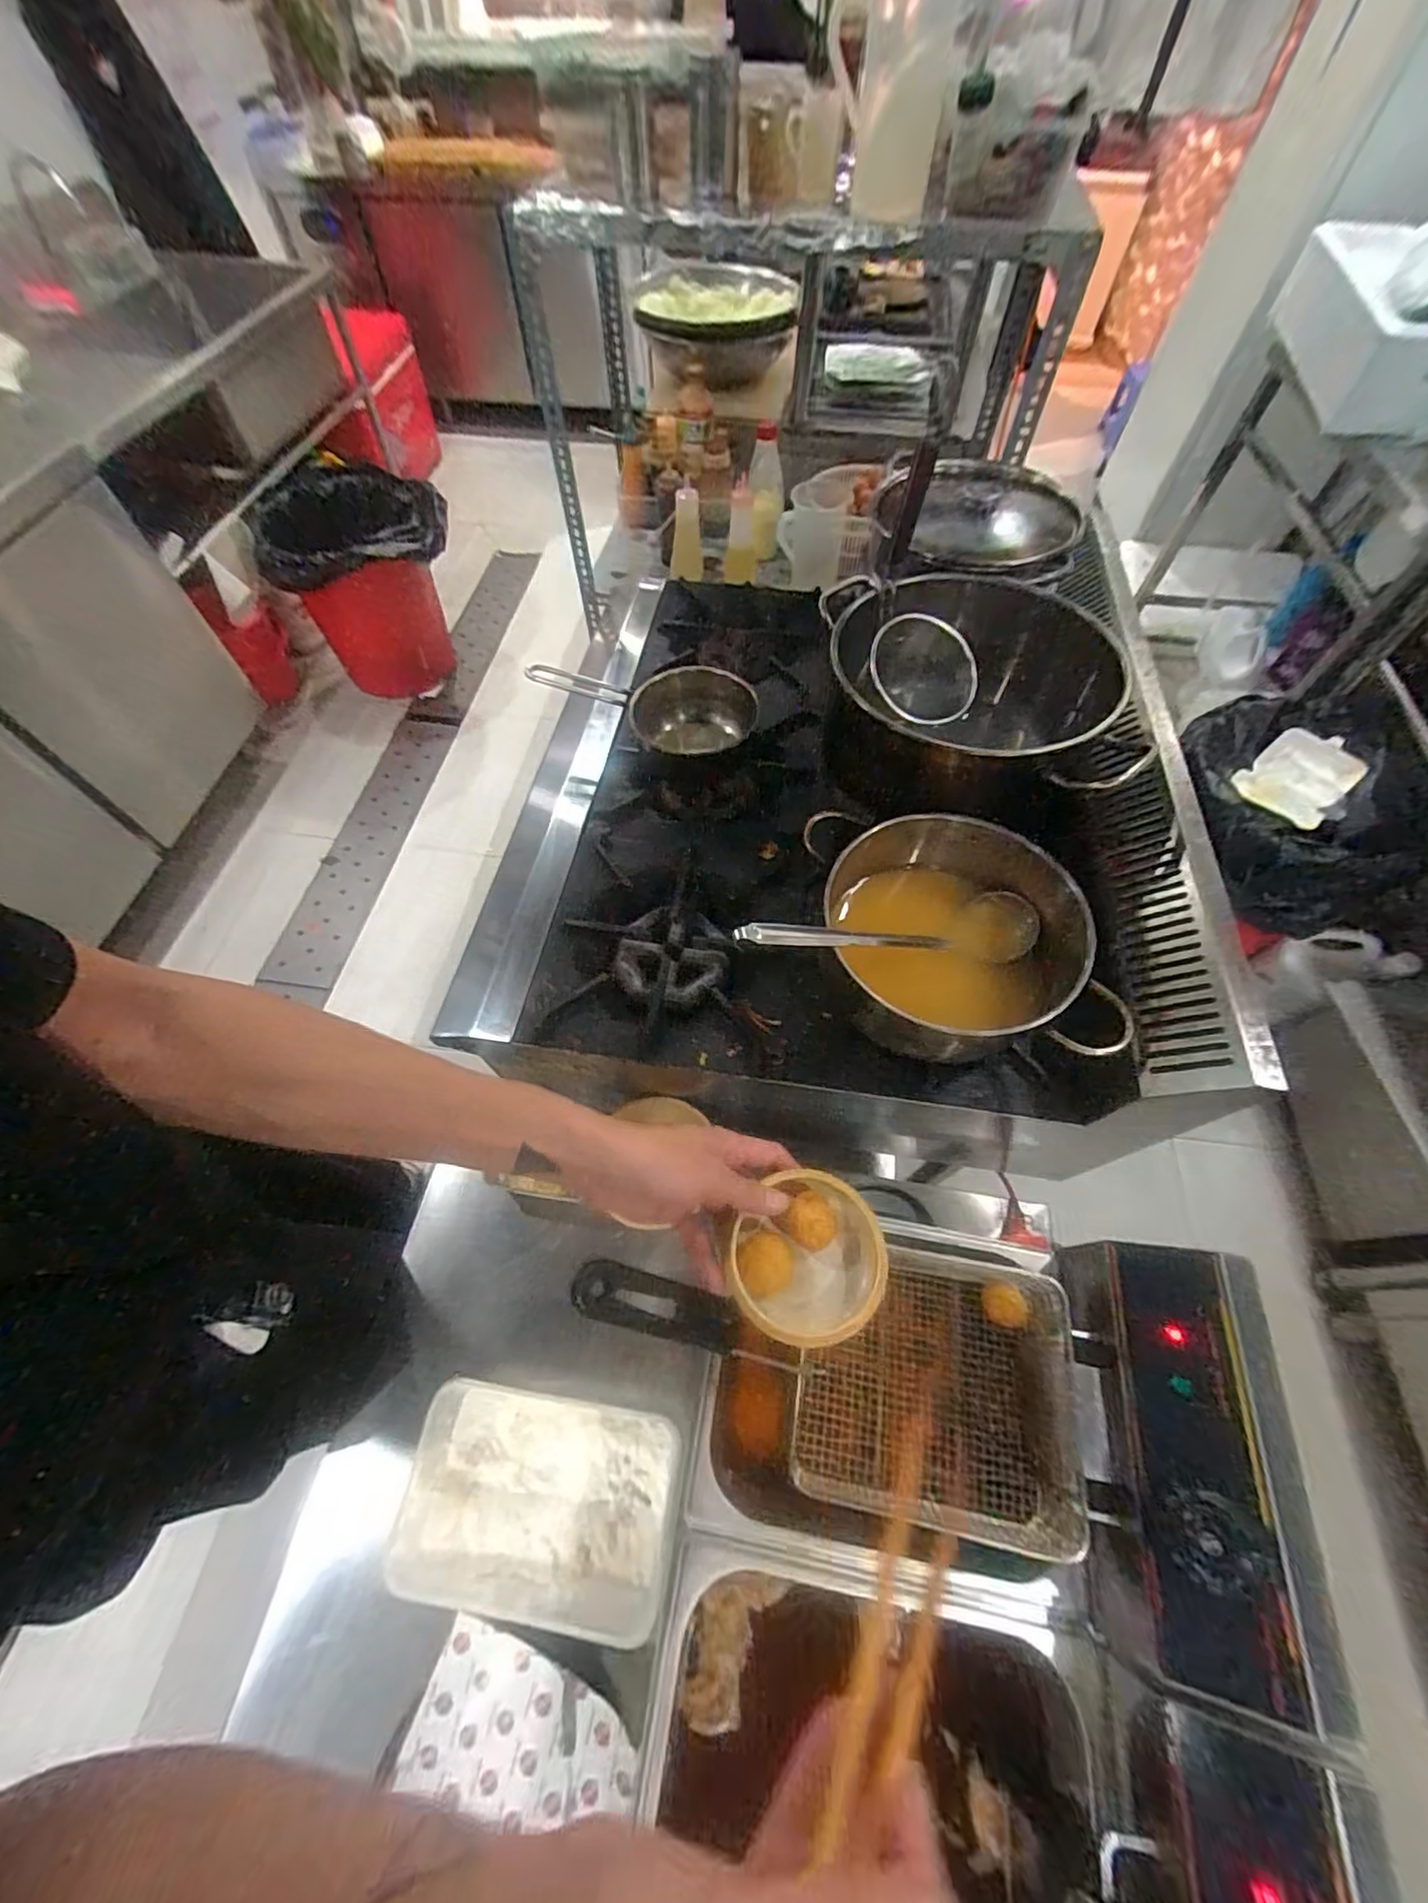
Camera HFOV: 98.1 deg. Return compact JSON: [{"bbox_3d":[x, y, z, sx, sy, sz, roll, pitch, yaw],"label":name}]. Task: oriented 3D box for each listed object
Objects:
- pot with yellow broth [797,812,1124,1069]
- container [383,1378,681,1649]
[{"bbox_3d":[0.244,-0.007,0.640,0.267,0.115,0.236,11,61,6],"label":"pot with yellow broth"},{"bbox_3d":[-0.167,0.541,0.616,0.258,0.067,0.165,8,60,5],"label":"container"}]

